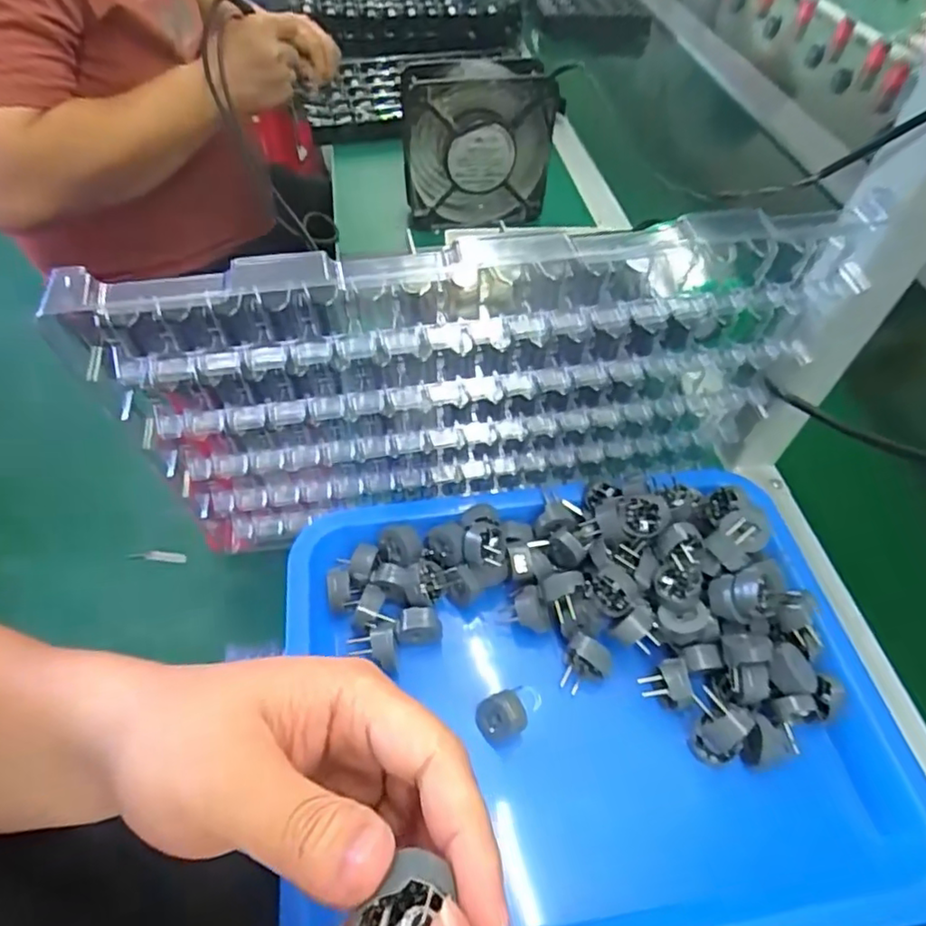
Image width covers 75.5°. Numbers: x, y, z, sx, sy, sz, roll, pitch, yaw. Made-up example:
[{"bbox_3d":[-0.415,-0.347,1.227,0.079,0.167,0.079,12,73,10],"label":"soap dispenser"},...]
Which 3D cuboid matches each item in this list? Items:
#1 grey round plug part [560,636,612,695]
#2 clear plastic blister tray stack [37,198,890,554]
[{"bbox_3d":[0.074,0.123,0.359,0.027,0.025,0.025,24,54,14],"label":"grey round plug part"},{"bbox_3d":[0.014,-0.033,0.337,0.374,0.210,0.037,-5,52,-8],"label":"clear plastic blister tray stack"}]

